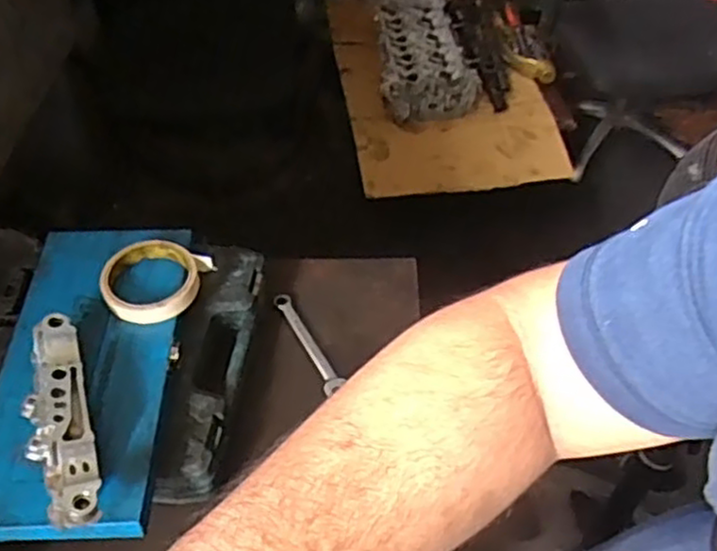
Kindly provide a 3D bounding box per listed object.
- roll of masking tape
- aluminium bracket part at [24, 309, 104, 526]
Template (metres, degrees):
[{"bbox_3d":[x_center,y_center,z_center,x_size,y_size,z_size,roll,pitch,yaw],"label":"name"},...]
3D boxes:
[{"bbox_3d":[-0.202,0.006,0.689,0.090,0.027,0.092,20,51,17],"label":"roll of masking tape"},{"bbox_3d":[-0.239,0.118,0.569,0.048,0.040,0.192,-16,51,-14],"label":"aluminium bracket part"}]

